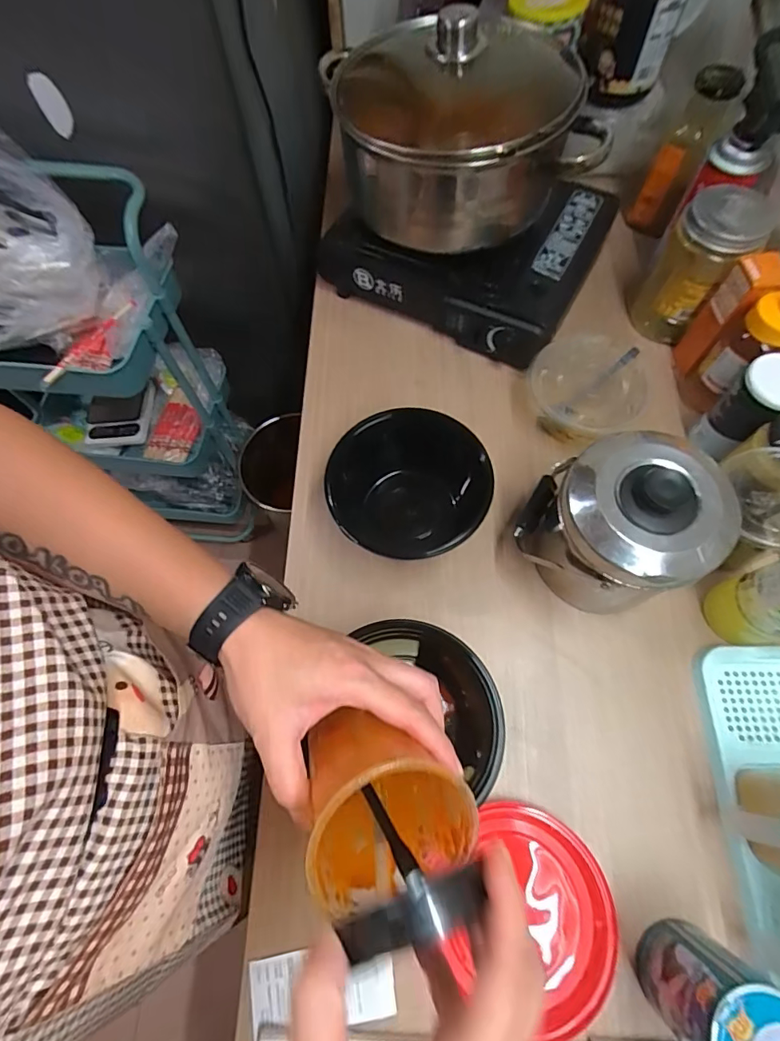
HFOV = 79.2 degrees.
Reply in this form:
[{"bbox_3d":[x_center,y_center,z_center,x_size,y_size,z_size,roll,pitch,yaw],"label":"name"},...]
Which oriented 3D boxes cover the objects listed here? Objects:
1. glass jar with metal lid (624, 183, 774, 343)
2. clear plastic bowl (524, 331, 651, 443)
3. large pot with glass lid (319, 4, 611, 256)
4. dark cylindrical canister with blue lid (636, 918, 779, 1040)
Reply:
[{"bbox_3d":[0.372,-0.312,0.588,0.094,0.162,0.105,30,71,12],"label":"glass jar with metal lid"},{"bbox_3d":[0.232,-0.153,0.568,0.131,0.077,0.119,24,70,10],"label":"clear plastic bowl"},{"bbox_3d":[0.068,-0.448,0.538,0.278,0.180,0.246,-1,68,0],"label":"large pot with glass lid"},{"bbox_3d":[0.238,0.352,0.337,0.073,0.103,0.070,0,68,1],"label":"dark cylindrical canister with blue lid"}]

